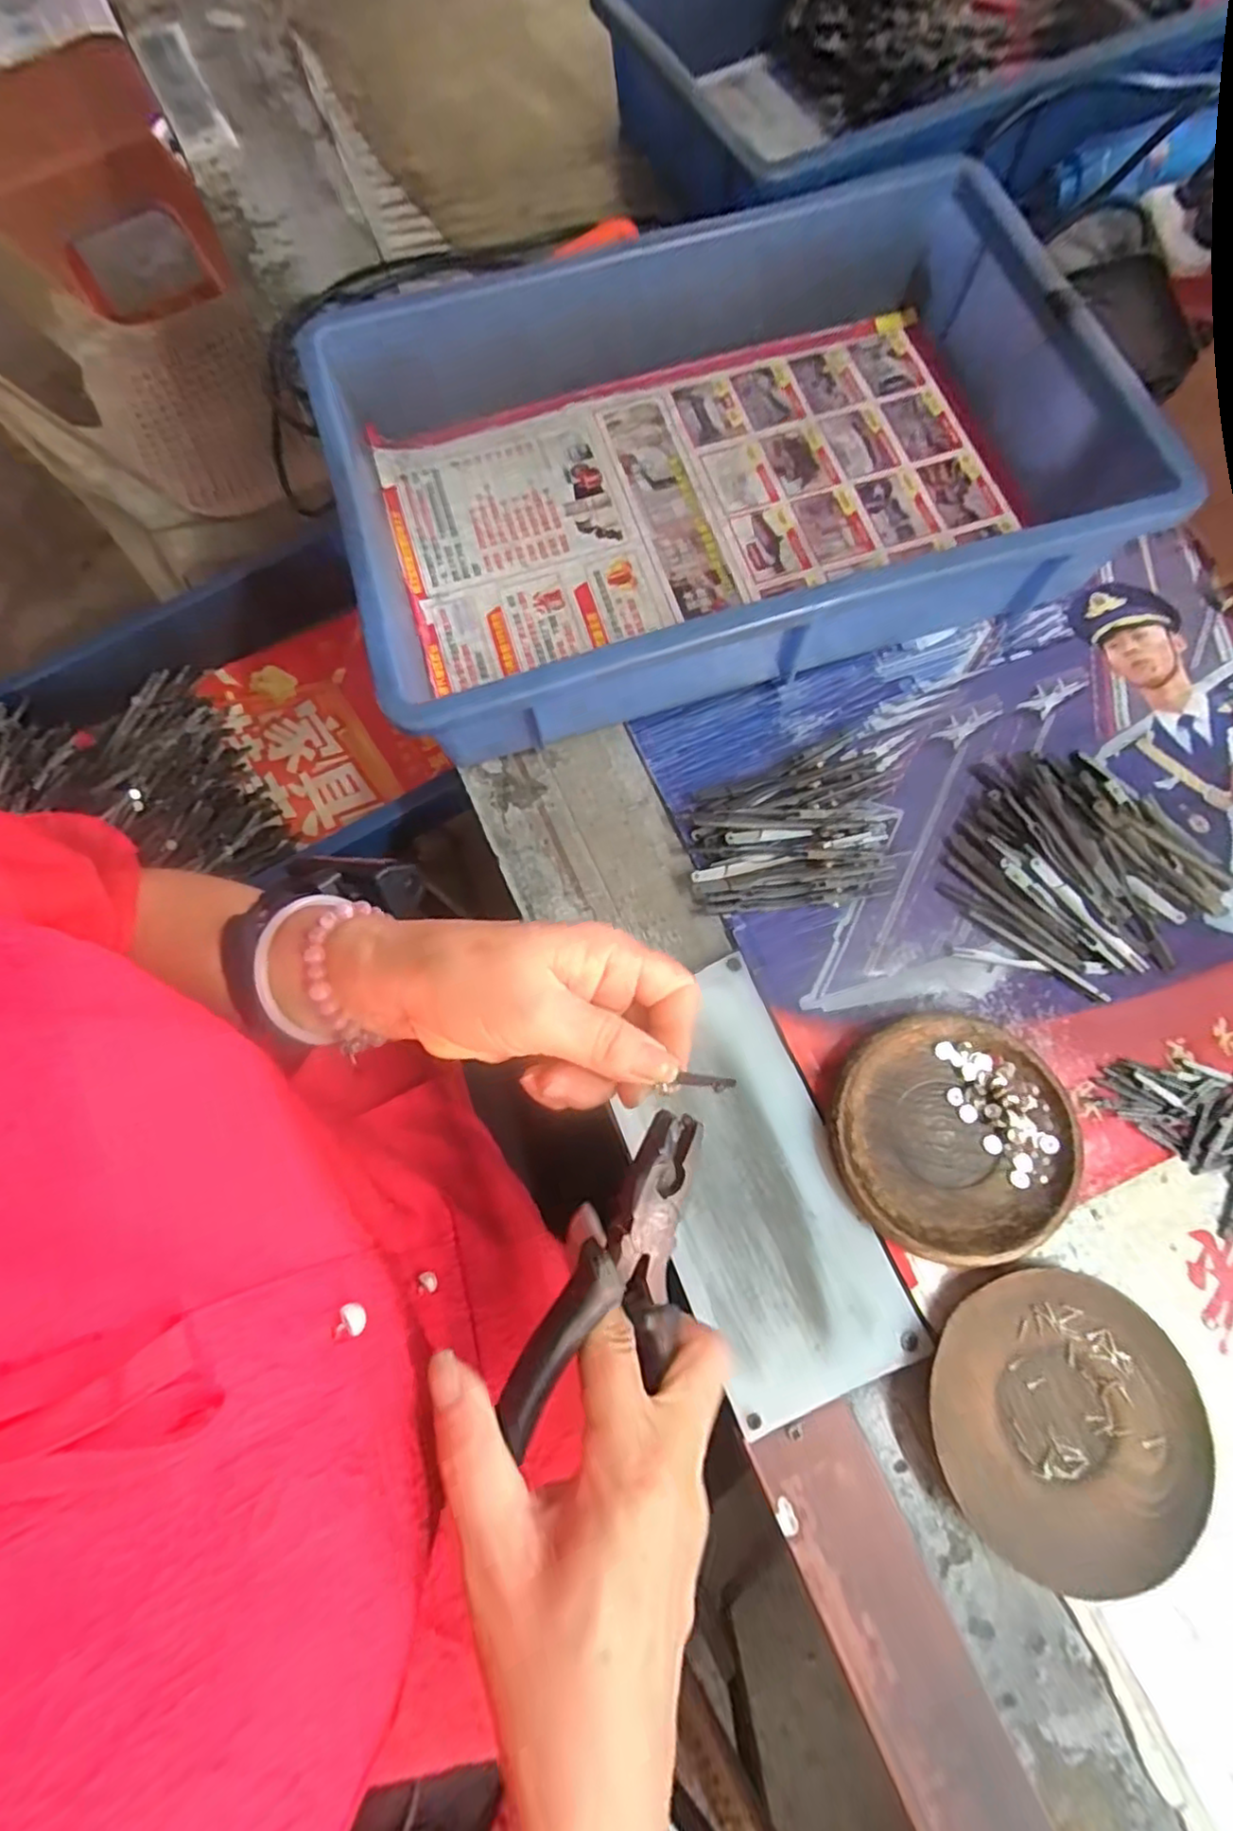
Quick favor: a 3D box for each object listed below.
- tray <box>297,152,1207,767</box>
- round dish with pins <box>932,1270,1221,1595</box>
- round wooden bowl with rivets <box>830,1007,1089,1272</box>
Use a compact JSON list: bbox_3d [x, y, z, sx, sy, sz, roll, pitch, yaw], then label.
[{"bbox_3d":[0.059,-0.272,0.404,0.419,0.080,0.285,-17,74,-3],"label":"tray"},{"bbox_3d":[0.195,0.220,0.292,0.109,0.017,0.115,0,74,1],"label":"round dish with pins"},{"bbox_3d":[0.161,0.106,0.323,0.112,0.019,0.108,0,74,1],"label":"round wooden bowl with rivets"}]

